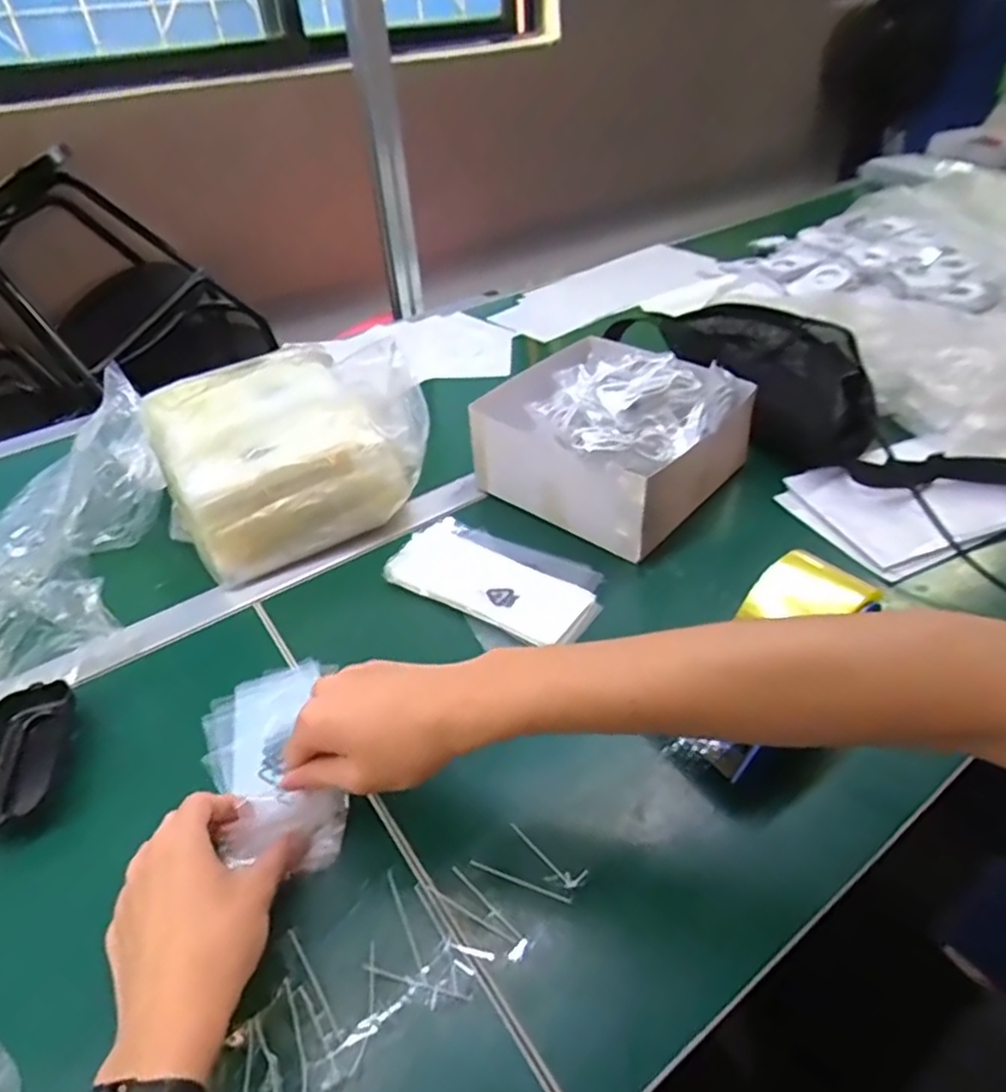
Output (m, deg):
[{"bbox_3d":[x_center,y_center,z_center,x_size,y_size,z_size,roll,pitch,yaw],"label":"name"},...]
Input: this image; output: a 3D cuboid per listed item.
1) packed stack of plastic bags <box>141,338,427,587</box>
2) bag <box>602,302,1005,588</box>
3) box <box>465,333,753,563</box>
[{"bbox_3d":[-0.211,-0.102,0.675,0.241,0.131,0.227,-19,42,-16],"label":"packed stack of plastic bags"},{"bbox_3d":[0.355,-0.158,0.707,0.223,0.103,0.584,-26,45,-24],"label":"bag"},{"bbox_3d":[0.109,-0.111,0.661,0.213,0.121,0.209,27,49,31],"label":"box"}]

